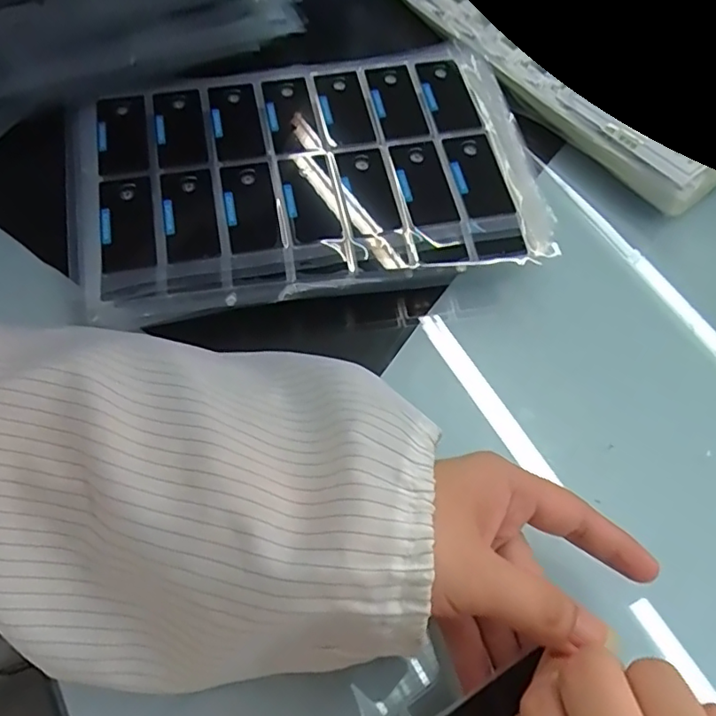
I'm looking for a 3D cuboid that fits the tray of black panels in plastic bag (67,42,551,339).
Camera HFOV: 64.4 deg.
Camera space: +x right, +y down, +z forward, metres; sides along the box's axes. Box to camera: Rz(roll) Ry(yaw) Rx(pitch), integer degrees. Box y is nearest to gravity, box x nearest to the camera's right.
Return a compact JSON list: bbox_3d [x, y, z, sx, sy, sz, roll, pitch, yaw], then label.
[{"bbox_3d":[-0.026,-0.108,0.327,0.252,0.020,0.156,-9,66,-6],"label":"tray of black panels in plastic bag"}]

